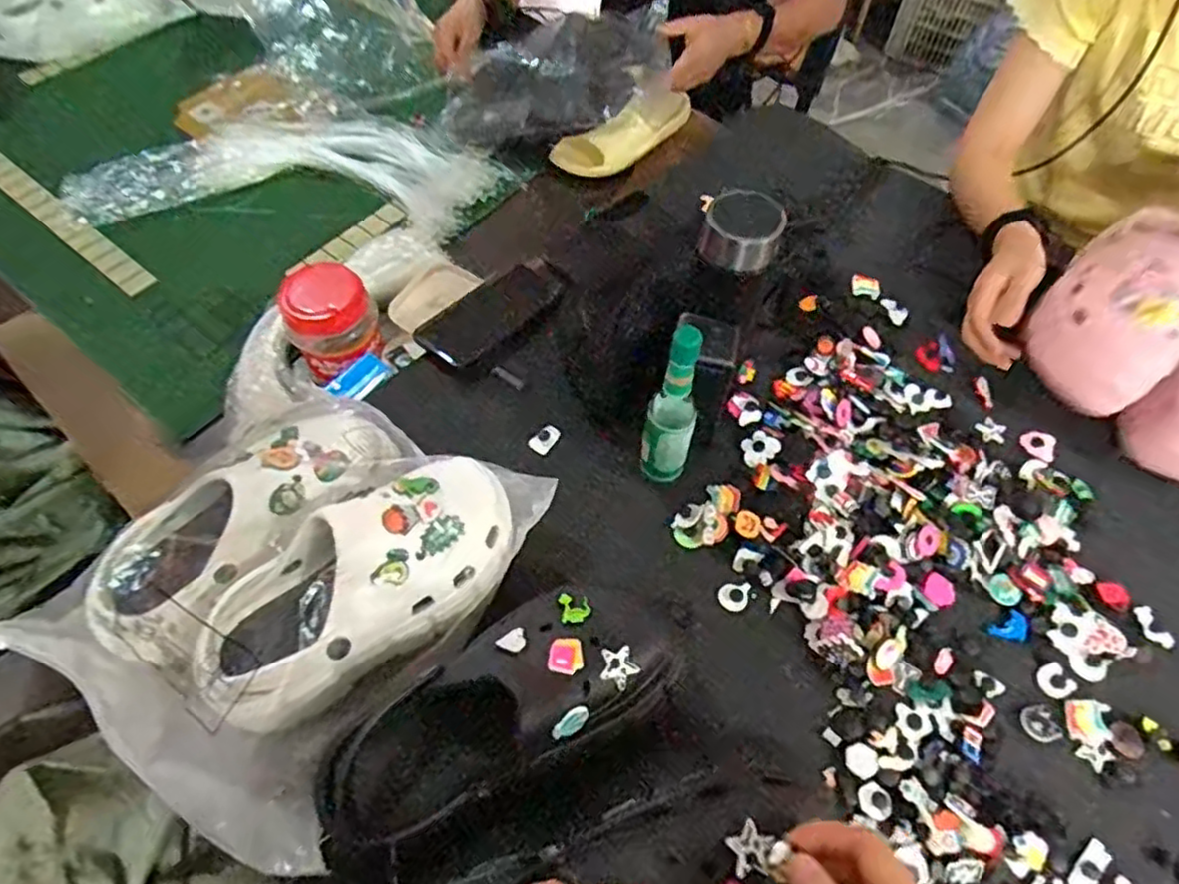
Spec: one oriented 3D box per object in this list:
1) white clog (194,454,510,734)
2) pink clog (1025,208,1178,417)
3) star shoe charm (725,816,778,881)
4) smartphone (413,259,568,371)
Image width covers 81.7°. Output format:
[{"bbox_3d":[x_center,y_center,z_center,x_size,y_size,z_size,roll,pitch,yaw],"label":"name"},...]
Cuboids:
[{"bbox_3d":[-0.163,0.108,0.514,0.244,0.102,0.104,-37,65,-21],"label":"white clog"},{"bbox_3d":[0.509,-0.137,0.639,0.110,0.087,0.228,36,64,20],"label":"pink clog"},{"bbox_3d":[0.090,0.227,0.379,0.028,0.004,0.024,-31,62,-19],"label":"star shoe charm"},{"bbox_3d":[-0.105,-0.139,0.732,0.156,0.016,0.072,-39,80,-10],"label":"smartphone"}]

